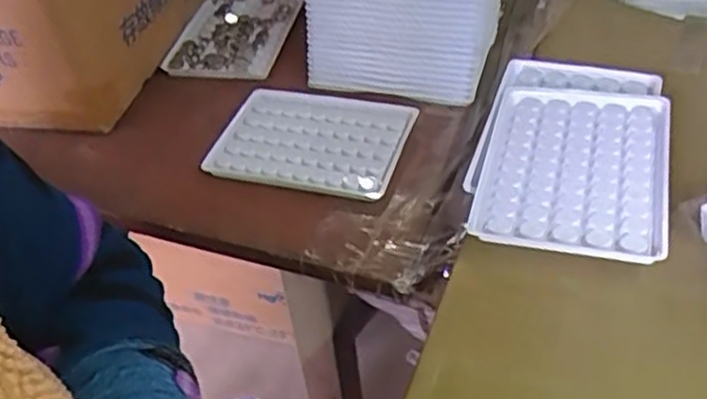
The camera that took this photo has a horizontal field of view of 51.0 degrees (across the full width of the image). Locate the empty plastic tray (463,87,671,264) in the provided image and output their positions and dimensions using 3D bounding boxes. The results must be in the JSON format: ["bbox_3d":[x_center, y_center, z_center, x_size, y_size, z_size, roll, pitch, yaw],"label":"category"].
[{"bbox_3d":[0.120,-0.019,0.401,0.096,0.010,0.126,7,46,19],"label":"empty plastic tray"}]

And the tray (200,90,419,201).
[{"bbox_3d":[-0.029,-0.042,0.513,0.127,0.010,0.092,8,44,18],"label":"tray"}]

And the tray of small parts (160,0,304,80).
[{"bbox_3d":[-0.099,-0.142,0.627,0.090,0.013,0.127,6,45,13],"label":"tray of small parts"}]

